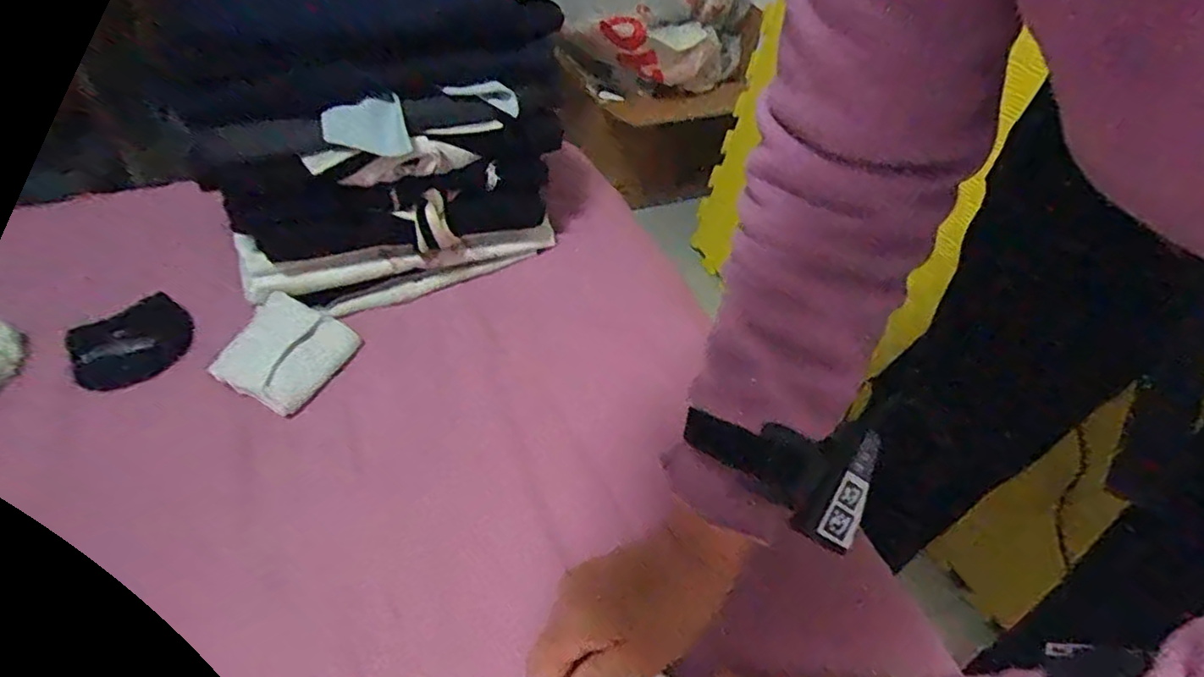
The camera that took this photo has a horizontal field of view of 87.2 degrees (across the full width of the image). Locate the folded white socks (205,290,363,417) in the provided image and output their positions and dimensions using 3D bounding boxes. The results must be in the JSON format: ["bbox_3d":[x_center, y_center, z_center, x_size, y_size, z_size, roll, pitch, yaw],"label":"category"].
[{"bbox_3d":[-0.250,0.009,0.500,0.076,0.033,0.085,22,49,16],"label":"folded white socks"}]

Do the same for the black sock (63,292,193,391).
[{"bbox_3d":[-0.371,0.003,0.500,0.062,0.019,0.085,47,54,11],"label":"black sock"}]

